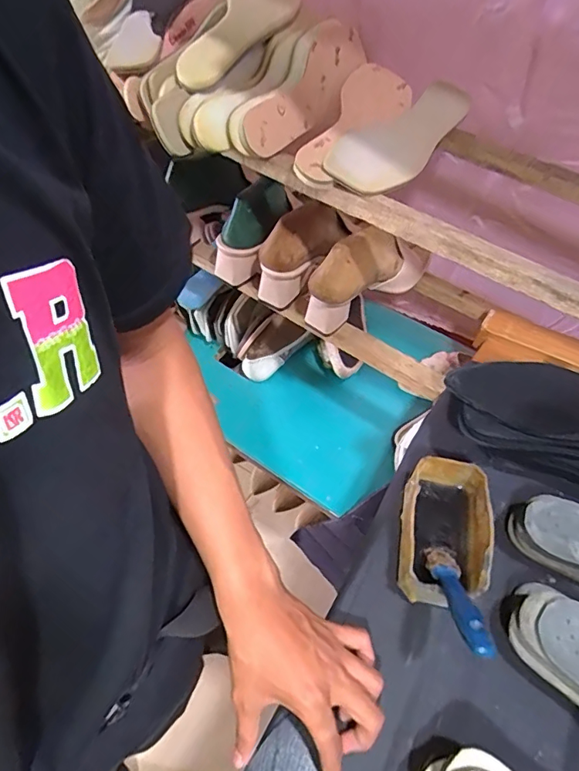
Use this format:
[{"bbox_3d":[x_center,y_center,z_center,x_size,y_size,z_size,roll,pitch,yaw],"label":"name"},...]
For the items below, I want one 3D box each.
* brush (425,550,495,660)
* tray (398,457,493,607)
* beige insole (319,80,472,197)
[{"bbox_3d":[0.138,0.174,0.410,0.025,0.149,0.013,6,98,3],"label":"brush"},{"bbox_3d":[0.149,0.145,0.488,0.074,0.070,0.126,9,57,4],"label":"tray"},{"bbox_3d":[0.126,-0.290,0.579,0.095,0.037,0.212,32,62,18],"label":"beige insole"}]

